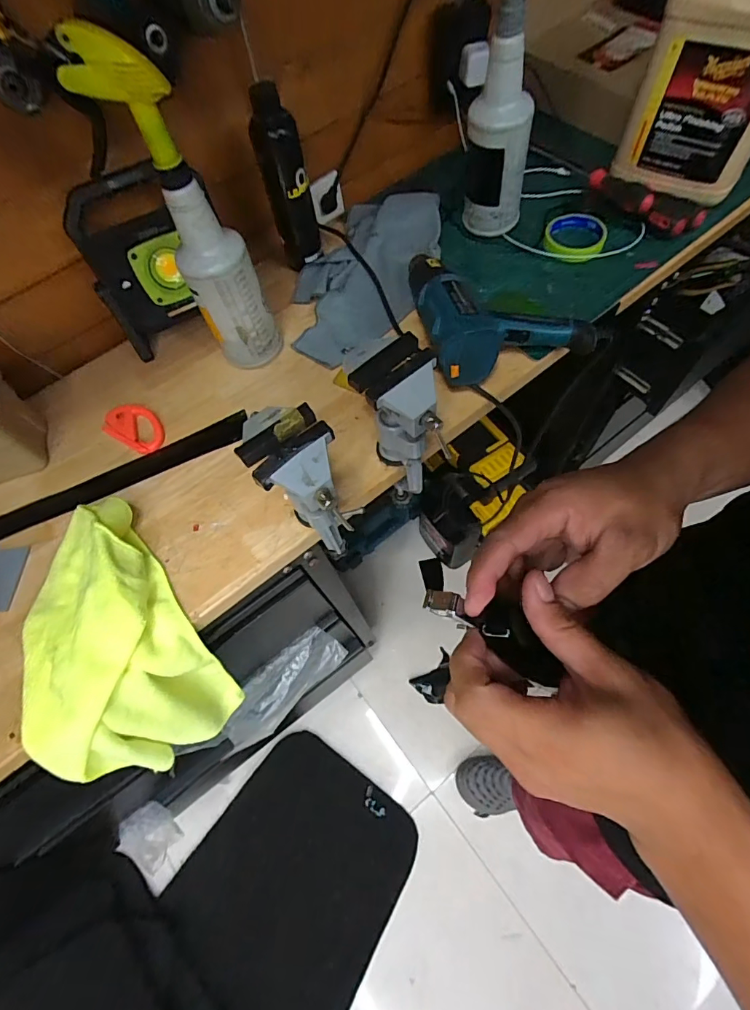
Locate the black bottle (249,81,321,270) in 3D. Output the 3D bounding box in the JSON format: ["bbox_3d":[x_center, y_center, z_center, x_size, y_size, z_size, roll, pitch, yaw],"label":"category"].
[{"bbox_3d":[-0.123,-0.448,0.628,0.060,0.212,0.053,-16,65,-1],"label":"black bottle"}]

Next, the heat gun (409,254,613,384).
[{"bbox_3d":[0.158,-0.282,0.603,0.202,0.077,0.221,-16,64,-1],"label":"heat gun"}]

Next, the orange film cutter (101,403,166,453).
[{"bbox_3d":[-0.324,-0.108,0.614,0.096,0.014,0.060,27,70,18],"label":"orange film cutter"}]

